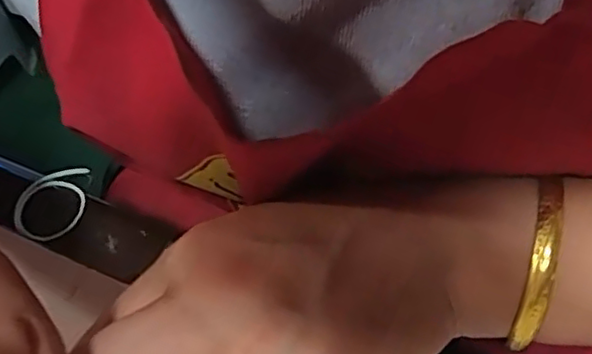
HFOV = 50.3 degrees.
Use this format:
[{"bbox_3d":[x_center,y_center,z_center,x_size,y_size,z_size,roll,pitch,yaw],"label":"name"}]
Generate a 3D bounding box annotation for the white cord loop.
[{"bbox_3d":[-0.114,0.013,0.293,0.031,0.010,0.044,-10,54,-6],"label":"white cord loop"}]

